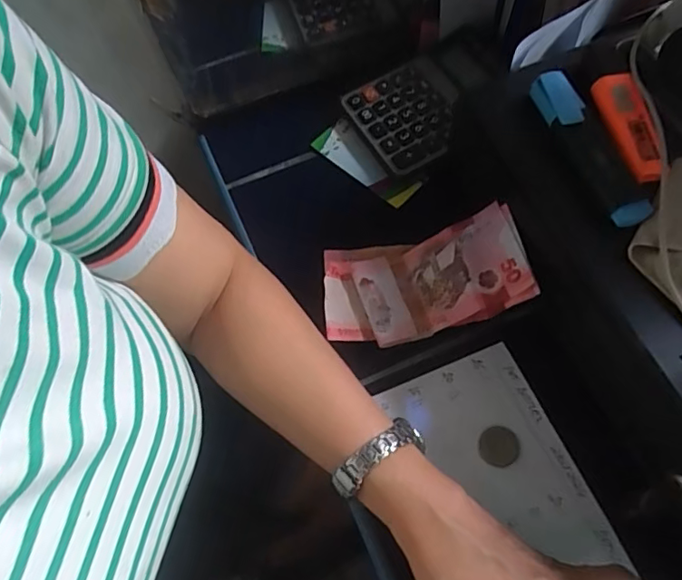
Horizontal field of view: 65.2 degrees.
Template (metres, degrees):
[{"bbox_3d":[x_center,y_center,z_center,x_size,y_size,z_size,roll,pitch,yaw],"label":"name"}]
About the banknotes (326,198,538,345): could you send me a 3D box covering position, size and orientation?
[{"bbox_3d":[0.056,-0.009,0.377,0.135,0.046,0.078,-7,65,0],"label":"banknotes"}]

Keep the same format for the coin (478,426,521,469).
[{"bbox_3d":[0.104,0.103,0.350,0.025,0.004,0.025,-1,66,3],"label":"coin"}]

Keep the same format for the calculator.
[{"bbox_3d":[0.080,-0.163,0.445,0.132,0.024,0.094,-28,67,-9],"label":"calculator"}]

